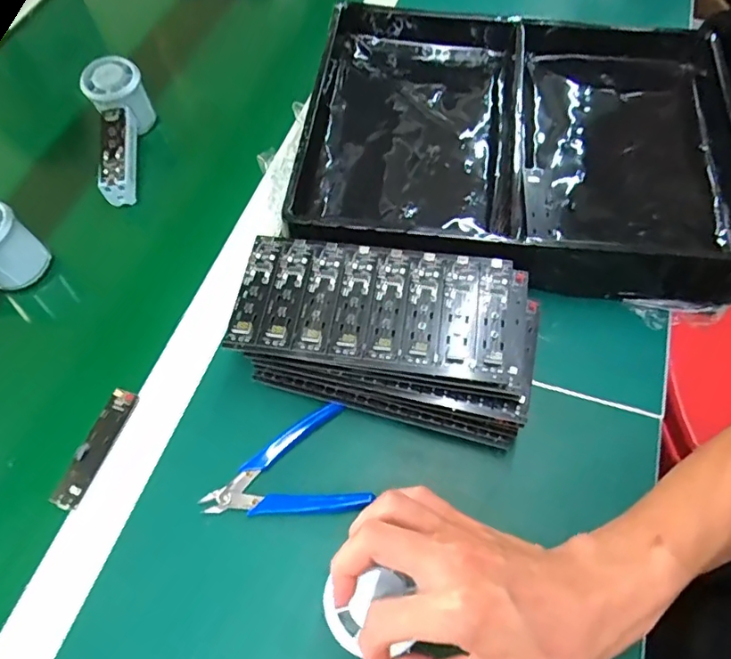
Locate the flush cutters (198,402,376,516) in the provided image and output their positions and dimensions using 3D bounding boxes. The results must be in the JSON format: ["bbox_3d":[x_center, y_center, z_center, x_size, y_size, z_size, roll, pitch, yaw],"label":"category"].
[{"bbox_3d":[-0.060,0.105,0.389,0.108,0.021,0.074,-15,62,-7],"label":"flush cutters"}]

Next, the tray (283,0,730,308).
[{"bbox_3d":[0.139,-0.171,0.491,0.381,0.053,0.302,10,62,7],"label":"tray"}]

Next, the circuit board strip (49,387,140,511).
[{"bbox_3d":[-0.205,0.089,0.411,0.025,0.009,0.092,18,63,12],"label":"circuit board strip"}]

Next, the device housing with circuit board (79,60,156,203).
[{"bbox_3d":[-0.250,-0.196,0.556,0.055,0.051,0.153,-8,73,-3],"label":"device housing with circuit board"}]

